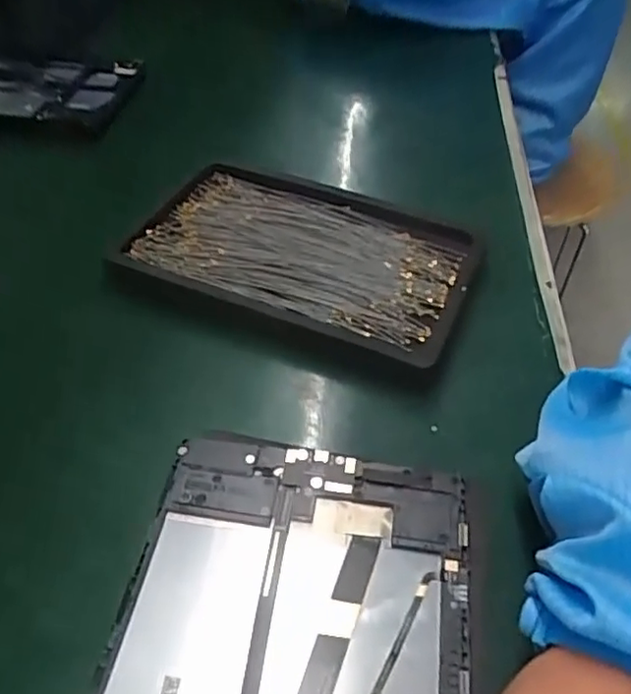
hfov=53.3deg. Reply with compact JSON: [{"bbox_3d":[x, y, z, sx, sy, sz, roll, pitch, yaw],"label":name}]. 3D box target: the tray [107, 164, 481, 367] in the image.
[{"bbox_3d":[-0.009,-0.065,0.465,0.240,0.027,0.145,19,50,16],"label":"tray"}]

